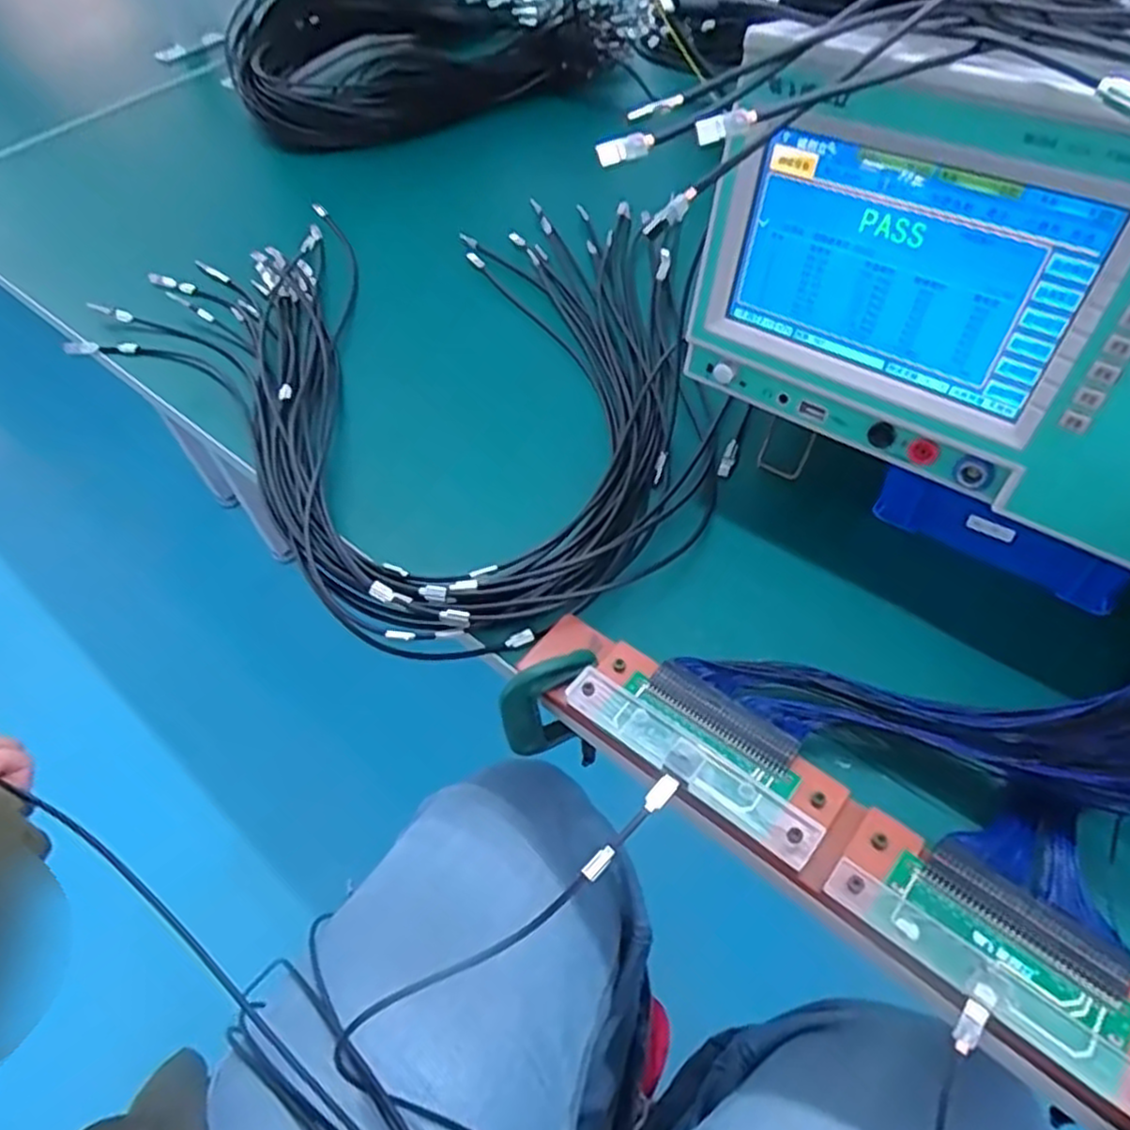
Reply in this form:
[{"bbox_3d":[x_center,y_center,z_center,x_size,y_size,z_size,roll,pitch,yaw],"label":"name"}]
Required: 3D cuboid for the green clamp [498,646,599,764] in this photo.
[{"bbox_3d":[-0.006,0.096,0.451,0.059,0.129,0.014,-30,56,-16],"label":"green clamp"}]

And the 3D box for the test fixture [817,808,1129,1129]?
[{"bbox_3d":[0.200,0.174,0.308,0.176,0.018,0.058,34,63,26],"label":"test fixture"}]

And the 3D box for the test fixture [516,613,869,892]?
[{"bbox_3d":[0.059,0.084,0.386,0.186,0.022,0.056,32,62,26],"label":"test fixture"}]

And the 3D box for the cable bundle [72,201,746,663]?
[{"bbox_3d":[-0.085,-0.180,0.599,0.541,0.024,0.424,37,64,28],"label":"cable bundle"}]

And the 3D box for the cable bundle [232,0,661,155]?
[{"bbox_3d":[-0.173,-0.665,0.939,0.481,0.117,0.353,-27,55,-15],"label":"cable bundle"}]

